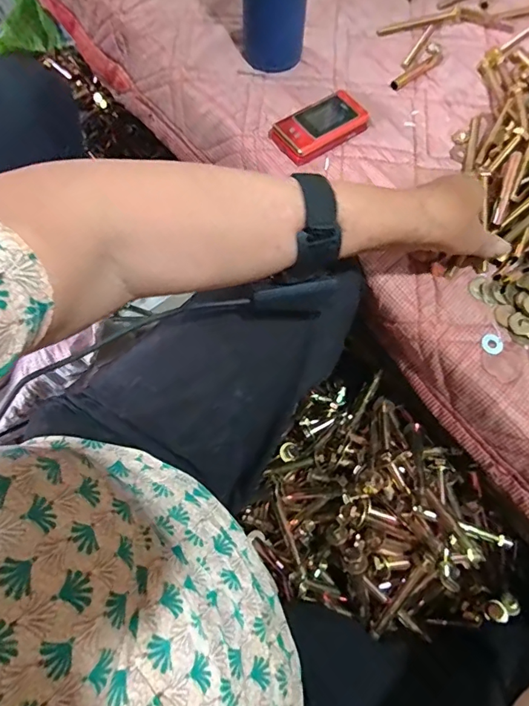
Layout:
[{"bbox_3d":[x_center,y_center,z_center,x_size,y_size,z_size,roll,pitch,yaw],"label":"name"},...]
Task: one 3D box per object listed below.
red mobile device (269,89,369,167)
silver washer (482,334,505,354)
[{"bbox_3d":[0.059,-0.254,0.499,0.106,0.024,0.058,-37,72,-14],"label":"red mobile device"},{"bbox_3d":[0.213,-0.009,0.413,0.020,0.004,0.019,0,67,0],"label":"silver washer"}]

